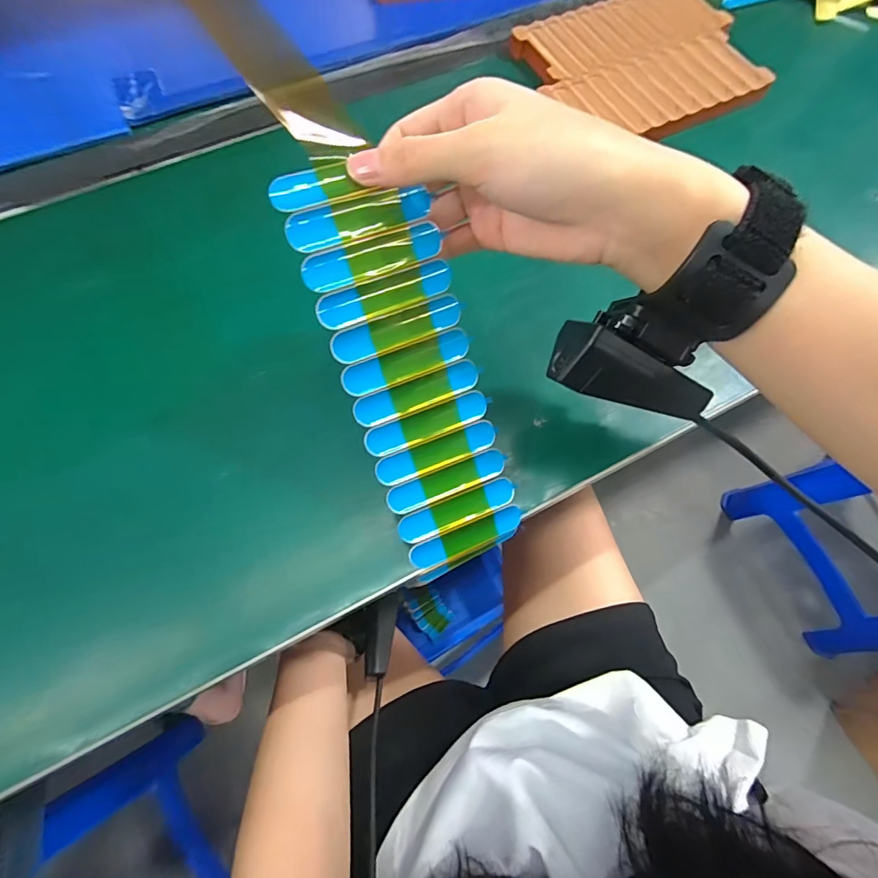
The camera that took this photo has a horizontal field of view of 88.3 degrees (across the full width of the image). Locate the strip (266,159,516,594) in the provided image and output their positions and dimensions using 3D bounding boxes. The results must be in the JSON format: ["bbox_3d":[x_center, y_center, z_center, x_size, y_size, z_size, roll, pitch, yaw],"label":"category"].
[{"bbox_3d":[-0.011,-0.025,0.210,0.063,0.015,0.185,-22,109,-7],"label":"strip"}]

